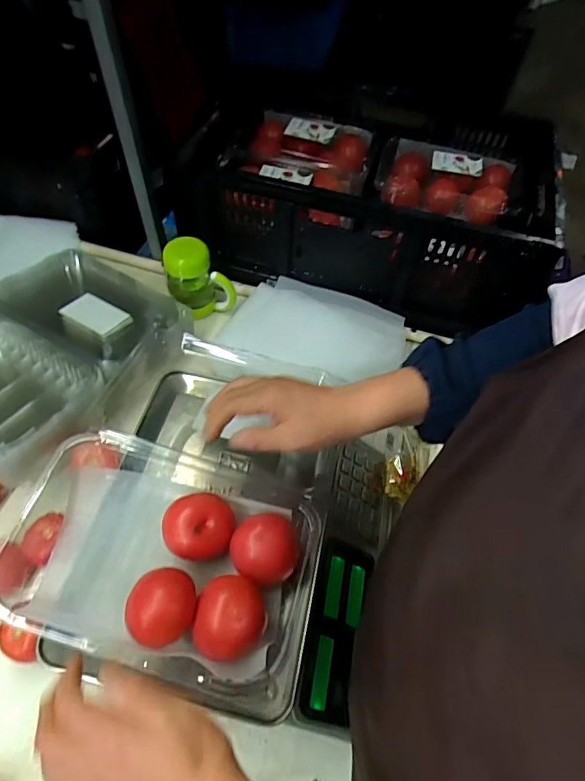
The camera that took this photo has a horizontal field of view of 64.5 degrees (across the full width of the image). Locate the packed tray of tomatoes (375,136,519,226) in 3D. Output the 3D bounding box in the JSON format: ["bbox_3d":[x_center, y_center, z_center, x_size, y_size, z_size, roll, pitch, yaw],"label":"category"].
[{"bbox_3d":[0.300,-0.410,0.905,0.268,0.068,0.165,13,57,5],"label":"packed tray of tomatoes"}]

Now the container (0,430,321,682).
[{"bbox_3d":[-0.126,0.149,0.451,0.278,0.076,0.194,14,57,5],"label":"container"}]

